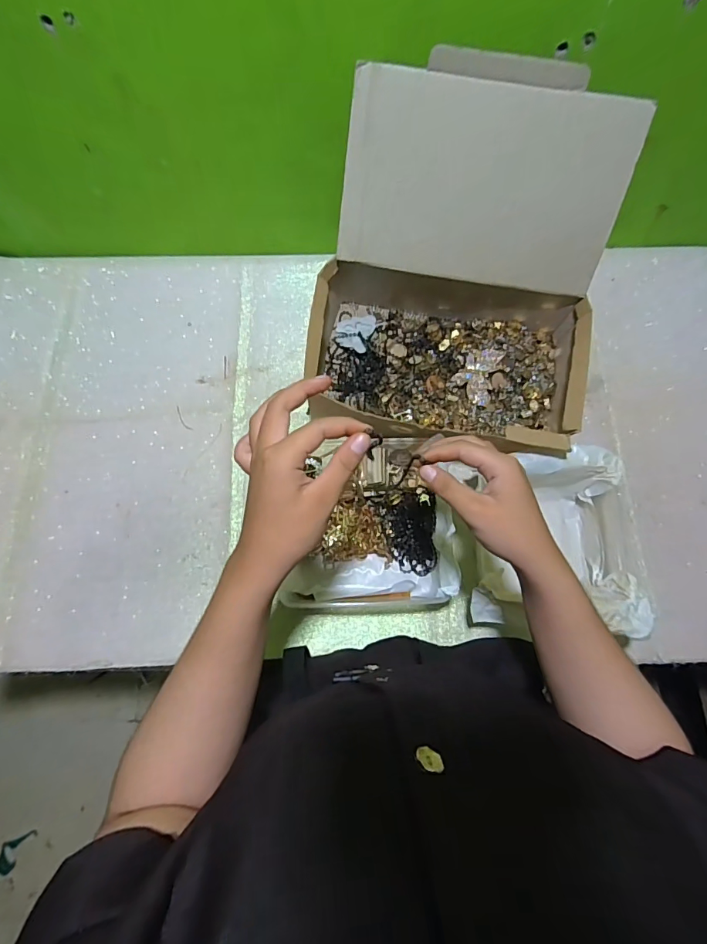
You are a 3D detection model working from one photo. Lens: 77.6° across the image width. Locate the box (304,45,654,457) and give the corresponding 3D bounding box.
[{"bbox_3d":[0.122,-0.214,0.525,0.332,0.250,0.331,8,74,3],"label":"box"}]

